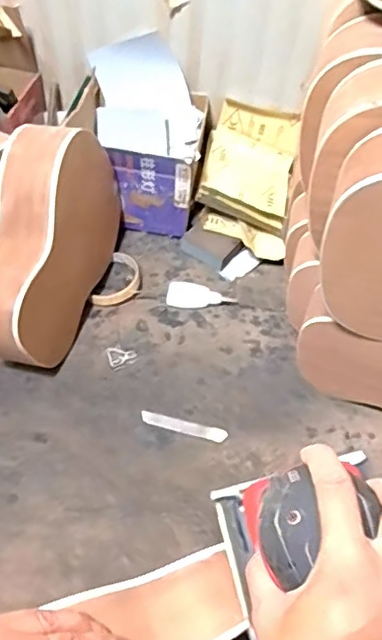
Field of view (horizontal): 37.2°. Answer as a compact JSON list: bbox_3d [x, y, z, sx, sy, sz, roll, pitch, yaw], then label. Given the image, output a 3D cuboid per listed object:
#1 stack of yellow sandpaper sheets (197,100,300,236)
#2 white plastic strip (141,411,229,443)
[{"bbox_3d":[0.087,-0.222,0.817,0.129,0.057,0.171,16,73,-7],"label":"stack of yellow sandpaper sheets"},{"bbox_3d":[-0.009,0.127,0.675,0.104,0.006,0.015,14,56,5],"label":"white plastic strip"}]

